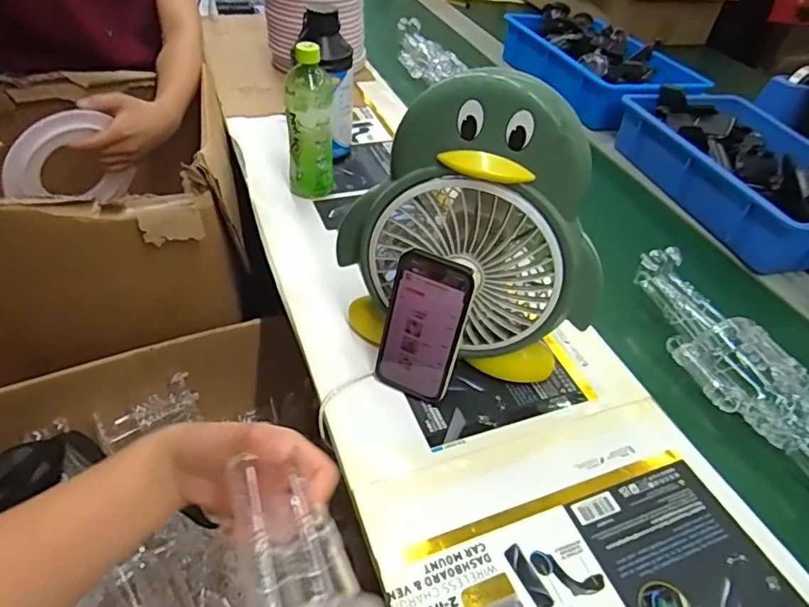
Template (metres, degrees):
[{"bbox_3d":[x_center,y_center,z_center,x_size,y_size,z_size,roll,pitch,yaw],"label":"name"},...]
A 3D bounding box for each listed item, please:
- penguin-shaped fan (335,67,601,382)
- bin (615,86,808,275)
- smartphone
[{"bbox_3d":[0.062,-0.055,0.524,0.256,0.280,0.088,10,43,4],"label":"penguin-shaped fan"},{"bbox_3d":[0.567,-0.223,0.894,0.287,0.093,0.390,-4,45,-12],"label":"bin"},{"bbox_3d":[0.018,0.025,0.534,0.075,0.151,0.005,21,26,14],"label":"smartphone"}]

